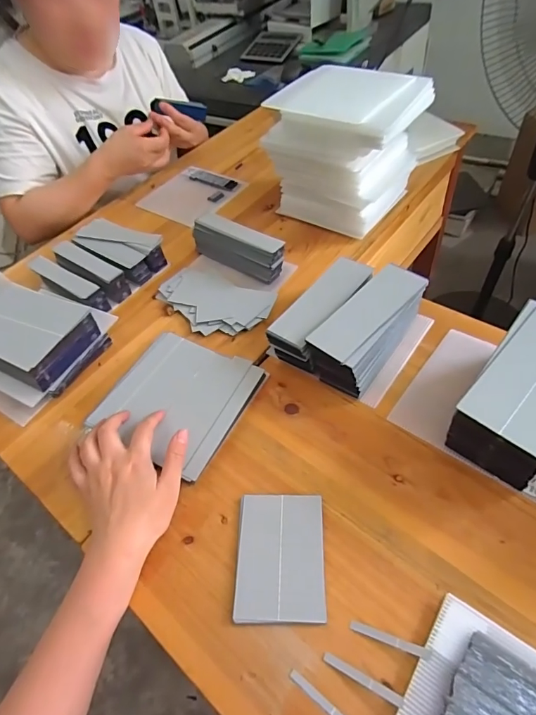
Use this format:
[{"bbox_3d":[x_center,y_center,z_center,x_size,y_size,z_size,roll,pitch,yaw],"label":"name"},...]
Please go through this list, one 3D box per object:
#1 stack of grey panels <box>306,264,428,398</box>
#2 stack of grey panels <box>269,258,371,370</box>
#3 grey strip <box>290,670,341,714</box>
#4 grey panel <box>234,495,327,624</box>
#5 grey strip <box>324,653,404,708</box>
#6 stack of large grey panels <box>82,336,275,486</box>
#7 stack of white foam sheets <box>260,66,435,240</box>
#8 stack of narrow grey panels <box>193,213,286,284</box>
[{"bbox_3d":[0.119,-0.032,0.505,0.070,0.074,0.160,30,62,28],"label":"stack of grey panels"},{"bbox_3d":[0.070,-0.053,0.534,0.054,0.062,0.161,30,61,28],"label":"stack of grey panels"},{"bbox_3d":[0.044,0.267,0.325,0.064,0.004,0.006,31,60,27],"label":"grey strip"},{"bbox_3d":[0.012,0.182,0.393,0.079,0.007,0.108,-2,51,7],"label":"grey panel"},{"bbox_3d":[0.073,0.249,0.328,0.062,0.004,0.007,14,60,30],"label":"grey strip"},{"bbox_3d":[-0.105,0.047,0.508,0.156,0.013,0.152,21,56,21],"label":"stack of large grey panels"},{"bbox_3d":[0.117,-0.316,0.660,0.195,0.183,0.154,23,58,24],"label":"stack of white foam sheets"},{"bbox_3d":[-0.048,-0.164,0.632,0.158,0.061,0.033,26,60,26],"label":"stack of narrow grey panels"}]

